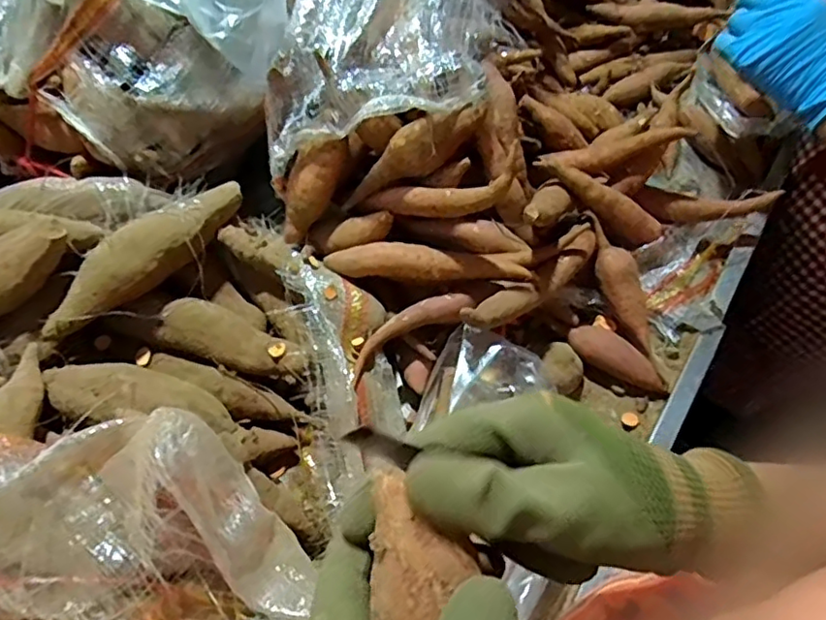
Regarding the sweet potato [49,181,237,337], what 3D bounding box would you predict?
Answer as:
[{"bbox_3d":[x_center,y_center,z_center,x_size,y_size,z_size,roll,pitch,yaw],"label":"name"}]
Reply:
[{"bbox_3d":[-0.228,-0.049,0.523,0.048,0.044,0.204,39,71,19],"label":"sweet potato"}]

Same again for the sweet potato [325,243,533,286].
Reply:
[{"bbox_3d":[0.013,-0.040,0.535,0.177,0.028,0.034,3,64,3],"label":"sweet potato"}]

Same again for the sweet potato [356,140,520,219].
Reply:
[{"bbox_3d":[0.010,-0.099,0.513,0.183,0.026,0.039,2,57,44],"label":"sweet potato"}]

